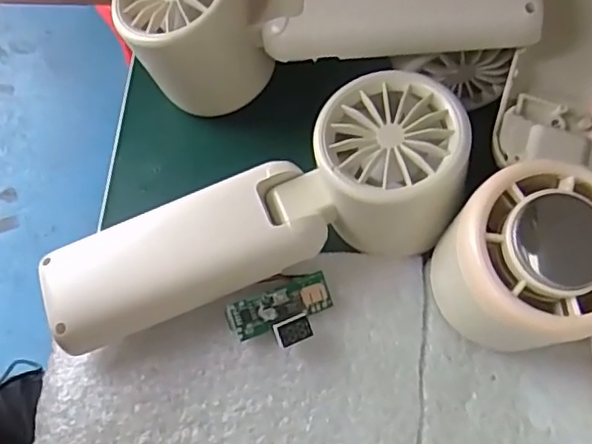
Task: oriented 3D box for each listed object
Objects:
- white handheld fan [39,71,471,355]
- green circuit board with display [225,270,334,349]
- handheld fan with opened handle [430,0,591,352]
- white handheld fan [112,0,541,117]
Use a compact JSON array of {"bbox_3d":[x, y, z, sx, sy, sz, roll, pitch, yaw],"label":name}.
[{"bbox_3d":[-0.013,0.002,0.238,0.164,0.038,0.058,-24,65,5],"label":"white handheld fan"},{"bbox_3d":[-0.004,0.035,0.233,0.039,0.012,0.022,-24,65,-10],"label":"green circuit board with display"},{"bbox_3d":[0.092,-0.016,0.231,0.058,0.059,0.140,20,66,11],"label":"handheld fan with opened handle"},{"bbox_3d":[0.008,-0.078,0.259,0.158,0.069,0.045,6,64,5],"label":"white handheld fan"}]

